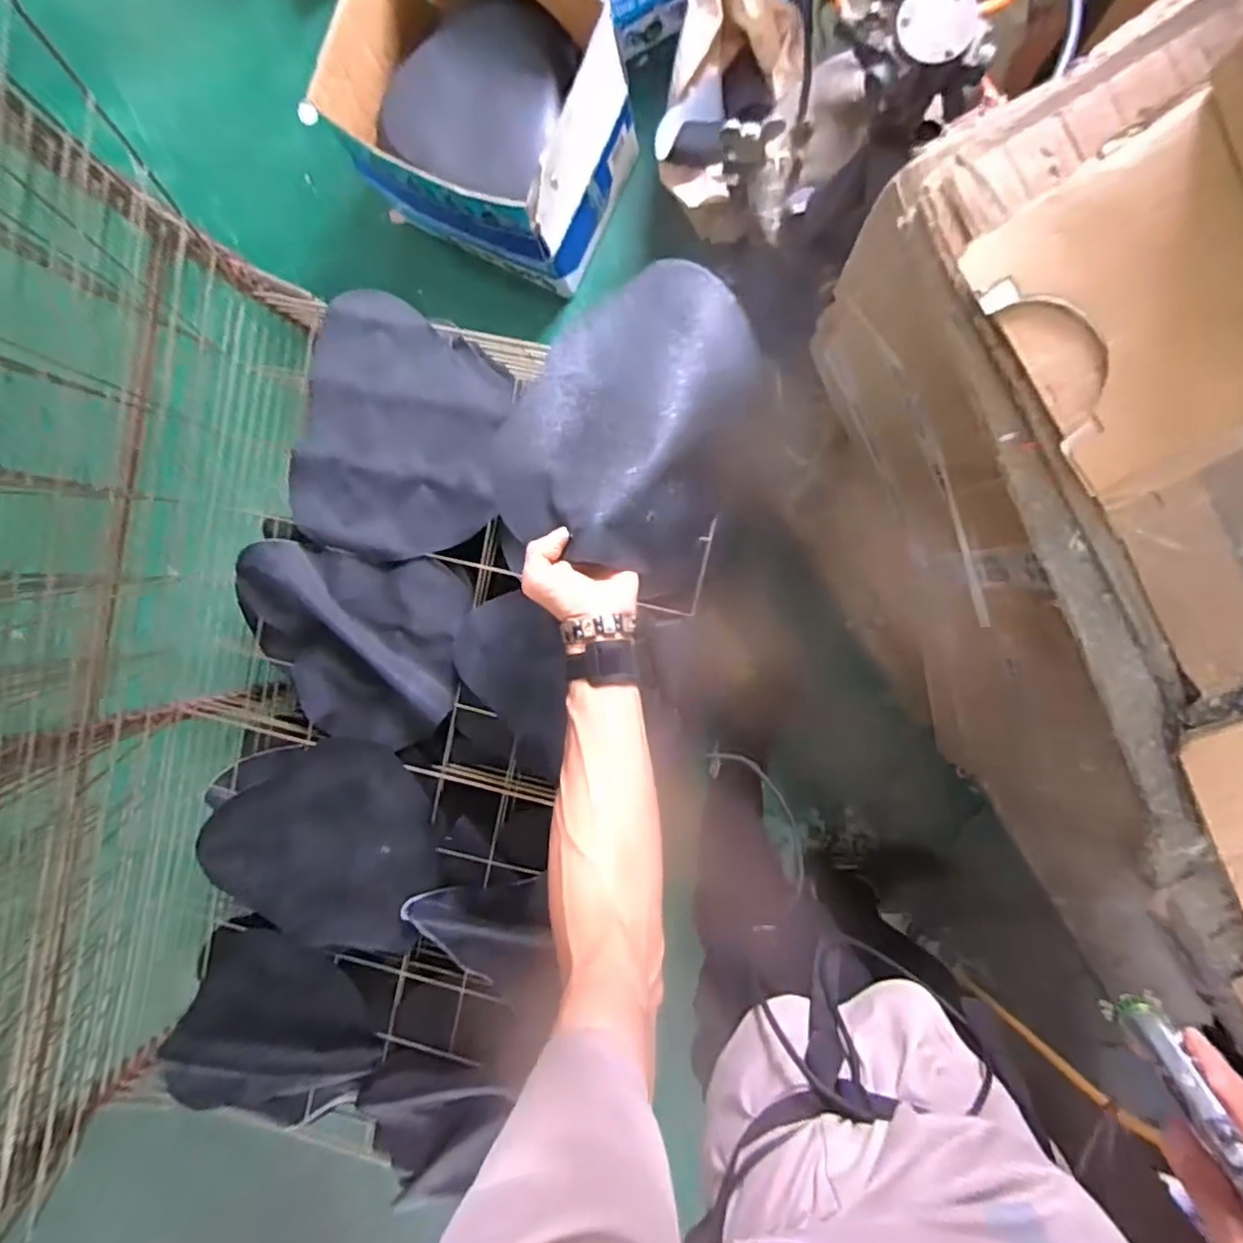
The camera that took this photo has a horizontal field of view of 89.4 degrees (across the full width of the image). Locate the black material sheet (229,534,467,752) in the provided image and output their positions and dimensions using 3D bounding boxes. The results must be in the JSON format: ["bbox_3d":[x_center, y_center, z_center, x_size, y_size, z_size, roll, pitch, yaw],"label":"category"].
[{"bbox_3d":[-0.384,0.033,0.877,0.339,0.045,0.265,10,96,6],"label":"black material sheet"}]

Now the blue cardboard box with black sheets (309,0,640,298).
[{"bbox_3d":[-0.268,-0.937,1.184,0.511,0.304,0.407,23,97,5],"label":"blue cardboard box with black sheets"}]

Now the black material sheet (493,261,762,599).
[{"bbox_3d":[0.015,-0.203,0.620,0.236,0.091,0.339,18,68,21],"label":"black material sheet"}]

